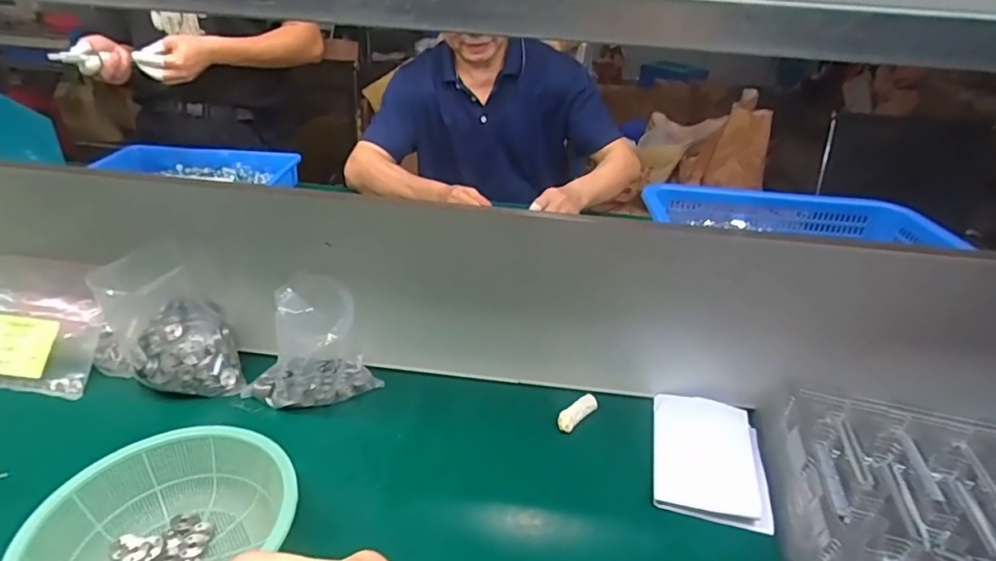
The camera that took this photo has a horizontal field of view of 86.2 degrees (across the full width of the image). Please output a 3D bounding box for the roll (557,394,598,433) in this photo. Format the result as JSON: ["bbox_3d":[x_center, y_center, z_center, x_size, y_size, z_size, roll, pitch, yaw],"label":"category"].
[{"bbox_3d":[0.090,0.150,0.604,0.022,0.012,0.059,27,38,35],"label":"roll"}]

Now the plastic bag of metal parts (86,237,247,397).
[{"bbox_3d":[-0.383,0.047,0.616,0.219,0.078,0.119,47,45,14],"label":"plastic bag of metal parts"}]

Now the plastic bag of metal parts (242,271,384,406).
[{"bbox_3d":[-0.210,0.068,0.585,0.145,0.142,0.054,0,30,-7],"label":"plastic bag of metal parts"}]

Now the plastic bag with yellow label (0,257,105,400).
[{"bbox_3d":[-0.555,0.049,0.621,0.183,0.025,0.152,7,74,2],"label":"plastic bag with yellow label"}]

